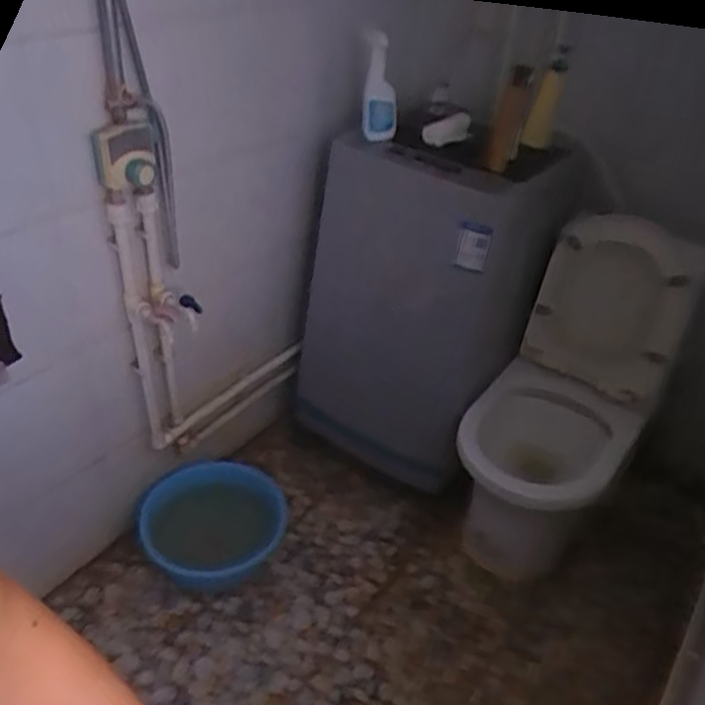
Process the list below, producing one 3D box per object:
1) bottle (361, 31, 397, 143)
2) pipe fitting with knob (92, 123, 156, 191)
[{"bbox_3d":[0.057,-0.544,1.407,0.077,0.206,0.055,5,35,1],"label":"bottle"},{"bbox_3d":[-0.405,-0.346,1.218,0.102,0.106,0.048,-8,37,-18],"label":"pipe fitting with knob"}]

